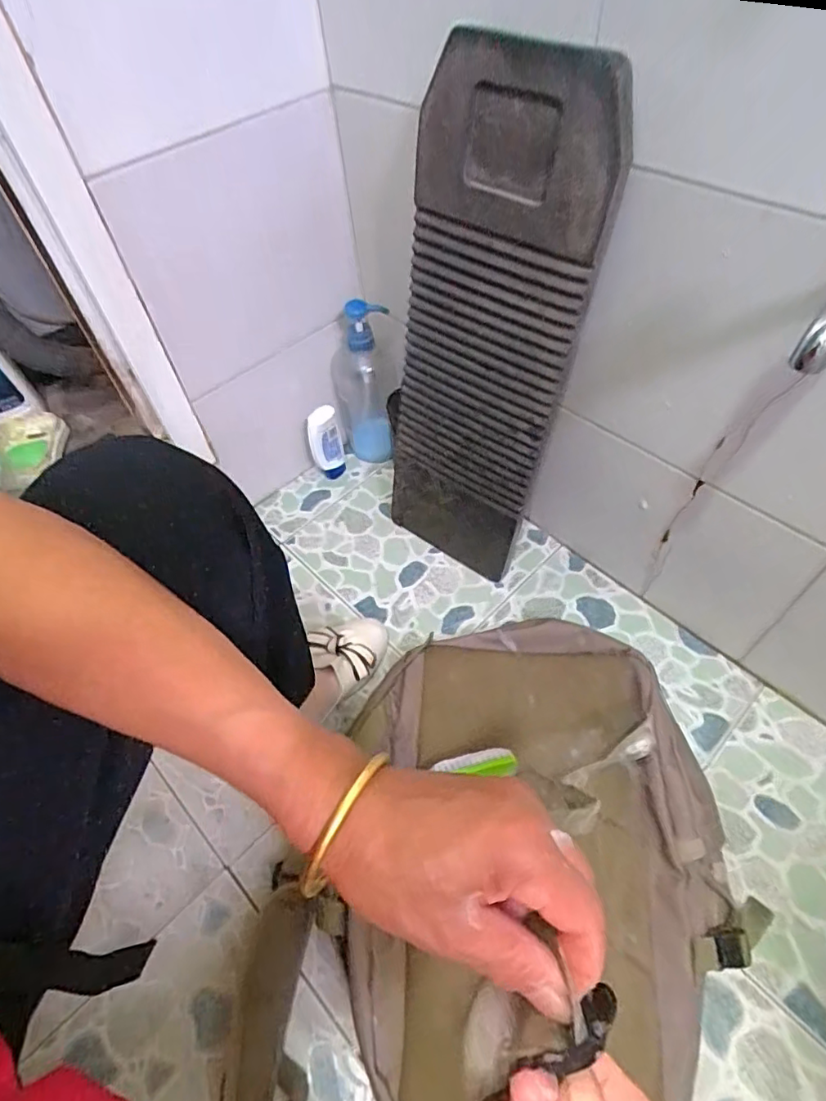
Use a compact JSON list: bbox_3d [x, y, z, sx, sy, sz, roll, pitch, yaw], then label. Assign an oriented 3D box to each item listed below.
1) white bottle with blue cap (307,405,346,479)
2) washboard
[{"bbox_3d":[-0.131,-0.161,0.865,0.029,0.130,0.058,31,62,23],"label":"white bottle with blue cap"},{"bbox_3d":[0.066,-0.189,0.613,0.193,0.533,0.027,32,53,24],"label":"washboard"}]

